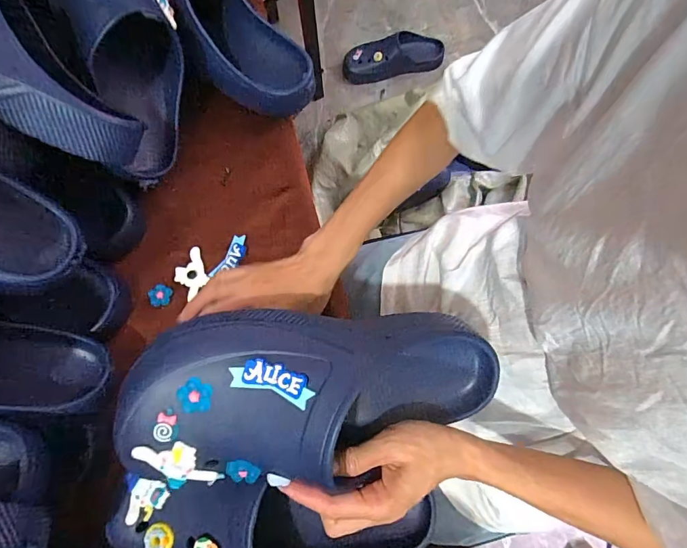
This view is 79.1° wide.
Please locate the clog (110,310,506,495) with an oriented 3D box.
[{"bbox_3d":[-0.016,0.091,0.321,0.293,0.089,0.125,-4,74,-12],"label":"clog"}]

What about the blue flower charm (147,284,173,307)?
[{"bbox_3d":[-0.204,0.024,0.461,0.023,0.006,0.025,0,74,0],"label":"blue flower charm"}]

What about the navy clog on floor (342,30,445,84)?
[{"bbox_3d":[0.151,-0.650,1.227,0.314,0.080,0.100,-12,74,-3],"label":"navy clog on floor"}]

